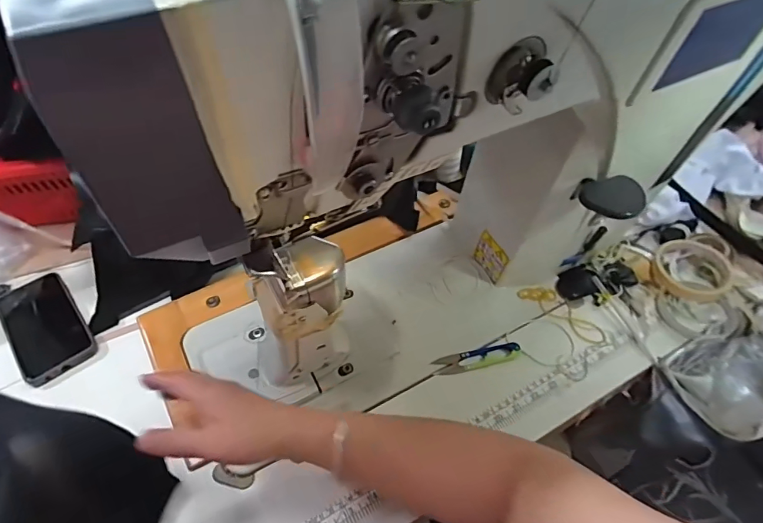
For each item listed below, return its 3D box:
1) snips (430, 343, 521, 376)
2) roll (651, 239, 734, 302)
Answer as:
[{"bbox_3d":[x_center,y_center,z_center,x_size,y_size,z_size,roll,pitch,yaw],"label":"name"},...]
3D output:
[{"bbox_3d":[0.110,0.112,0.533,0.099,0.013,0.024,-11,50,-11],"label":"snips"},{"bbox_3d":[0.404,0.009,0.606,0.096,0.022,0.092,1,49,-1],"label":"roll"}]

